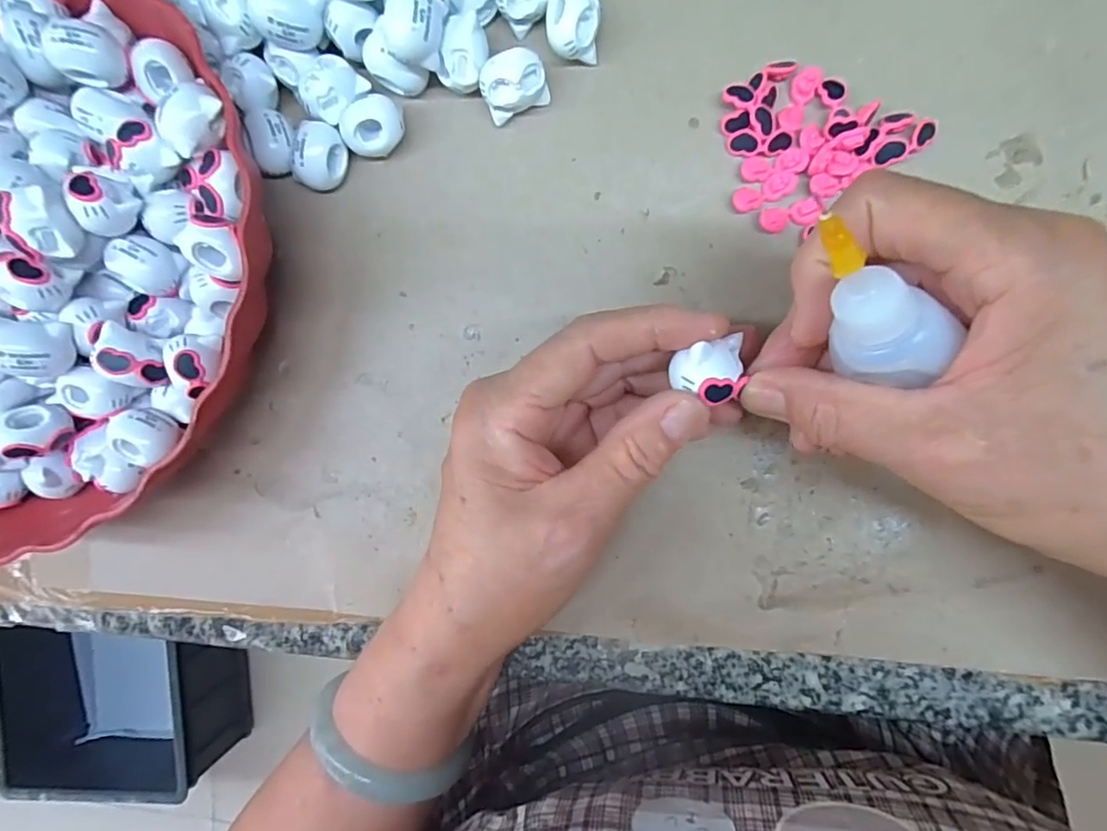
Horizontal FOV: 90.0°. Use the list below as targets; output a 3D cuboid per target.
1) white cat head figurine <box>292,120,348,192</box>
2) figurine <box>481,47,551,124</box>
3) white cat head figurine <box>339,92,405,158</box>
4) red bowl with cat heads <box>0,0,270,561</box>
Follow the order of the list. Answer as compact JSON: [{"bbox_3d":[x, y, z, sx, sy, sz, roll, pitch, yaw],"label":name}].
[{"bbox_3d":[-0.096,-0.107,0.232,0.016,0.022,0.025,19,94,7],"label":"white cat head figurine"},{"bbox_3d":[-0.015,-0.131,0.219,0.025,0.018,0.019,-13,90,8],"label":"figurine"},{"bbox_3d":[-0.075,-0.120,0.230,0.025,0.019,0.025,0,92,8],"label":"white cat head figurine"},{"bbox_3d":[-0.233,-0.070,0.233,0.244,0.055,0.248,0,92,8],"label":"red bowl with cat heads"}]

